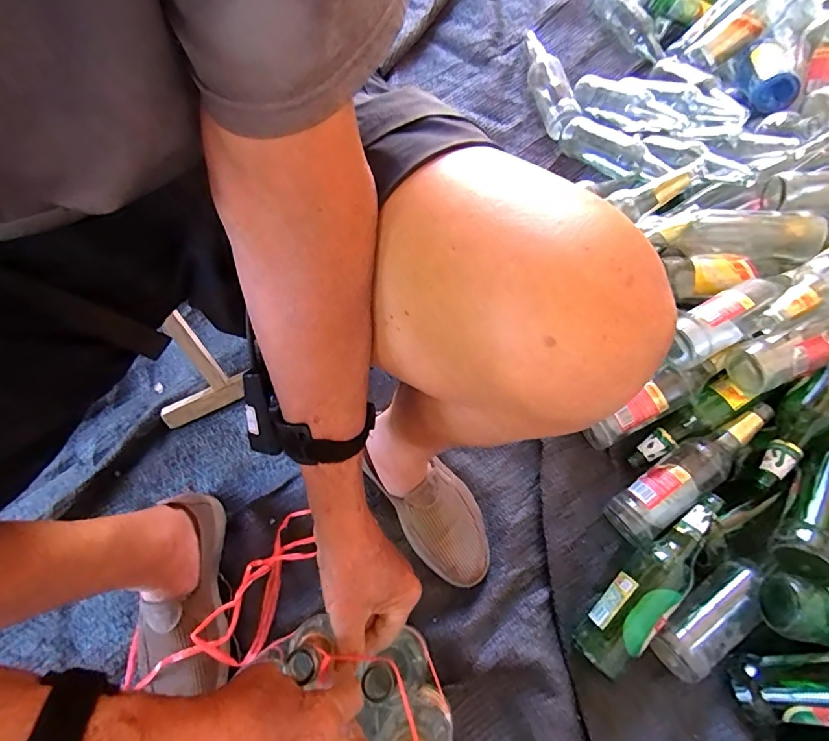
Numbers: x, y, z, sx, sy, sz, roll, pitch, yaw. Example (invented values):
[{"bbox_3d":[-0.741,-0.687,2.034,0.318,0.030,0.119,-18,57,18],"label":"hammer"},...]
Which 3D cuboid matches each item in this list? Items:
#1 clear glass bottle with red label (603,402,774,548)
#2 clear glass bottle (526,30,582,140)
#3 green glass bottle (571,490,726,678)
[{"bbox_3d":[0.383,0.144,0.651,0.252,0.089,0.069,-32,72,-13],"label":"clear glass bottle with red label"},{"bbox_3d":[0.273,-0.594,0.955,0.057,0.057,0.273,-9,69,-5],"label":"clear glass bottle"},{"bbox_3d":[0.308,0.274,0.601,0.254,0.076,0.076,-42,75,-16],"label":"green glass bottle"}]

